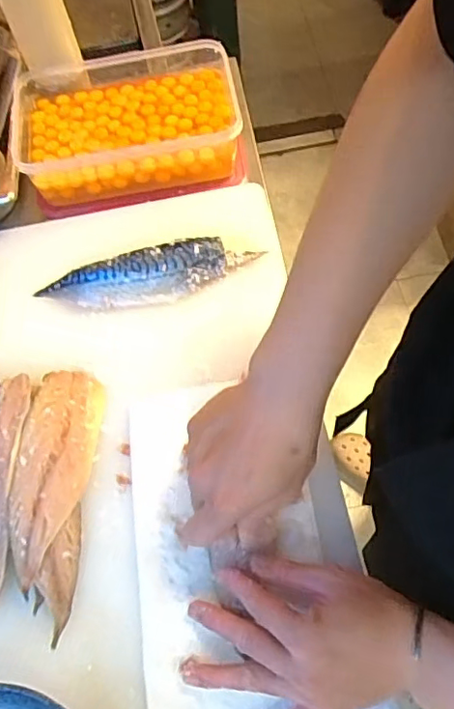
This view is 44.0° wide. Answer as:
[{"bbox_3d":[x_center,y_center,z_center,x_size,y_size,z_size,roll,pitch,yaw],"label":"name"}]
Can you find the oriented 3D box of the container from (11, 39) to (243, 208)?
[{"bbox_3d":[-0.117,-0.275,0.670,0.259,0.069,0.180,-12,64,-1],"label":"container"}]

